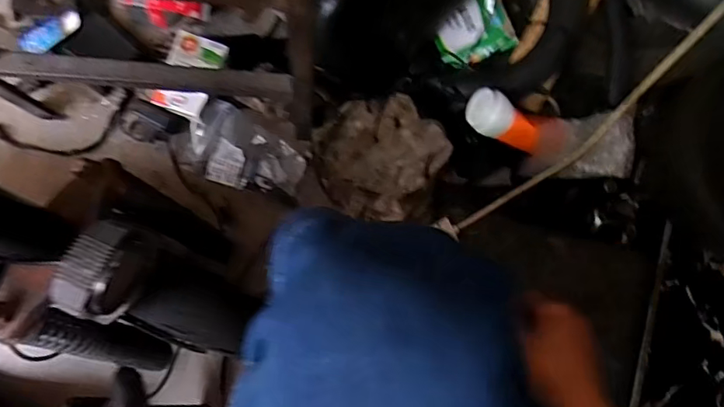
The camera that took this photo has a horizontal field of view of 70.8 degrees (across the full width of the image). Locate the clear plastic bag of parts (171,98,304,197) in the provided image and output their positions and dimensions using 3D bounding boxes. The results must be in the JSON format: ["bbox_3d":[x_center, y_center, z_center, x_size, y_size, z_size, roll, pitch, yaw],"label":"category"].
[{"bbox_3d":[-0.159,-0.066,0.688,0.163,0.035,0.099,31,79,-4],"label":"clear plastic bag of parts"}]

